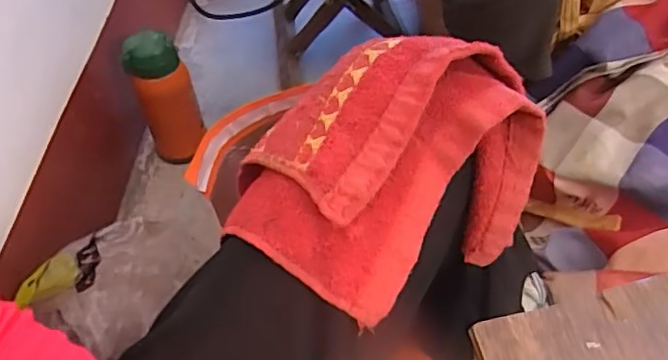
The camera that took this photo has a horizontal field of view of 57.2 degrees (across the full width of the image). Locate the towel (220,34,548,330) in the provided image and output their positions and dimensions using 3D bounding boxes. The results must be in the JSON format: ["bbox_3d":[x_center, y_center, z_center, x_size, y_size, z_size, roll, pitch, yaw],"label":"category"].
[{"bbox_3d":[0.028,0.000,0.386,0.168,0.137,0.129,-34,56,-22],"label":"towel"}]

